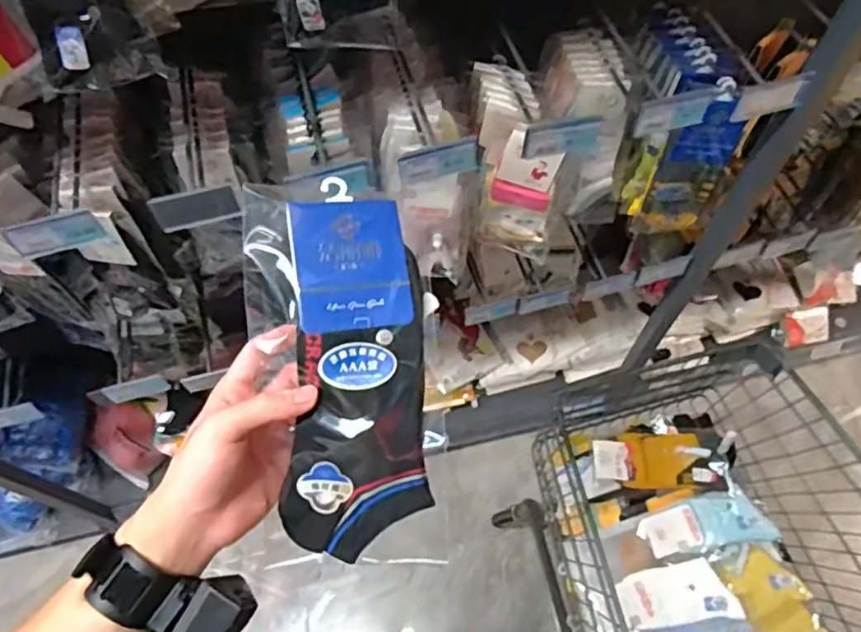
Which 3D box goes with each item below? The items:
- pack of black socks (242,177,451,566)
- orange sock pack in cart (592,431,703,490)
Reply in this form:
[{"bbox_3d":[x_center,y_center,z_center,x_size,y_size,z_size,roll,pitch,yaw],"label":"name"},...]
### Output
[{"bbox_3d":[-0.053,0.031,0.415,0.112,0.031,0.239,-9,86,-3],"label":"pack of black socks"},{"bbox_3d":[0.346,0.230,1.013,0.166,0.022,0.088,2,62,3],"label":"orange sock pack in cart"}]

